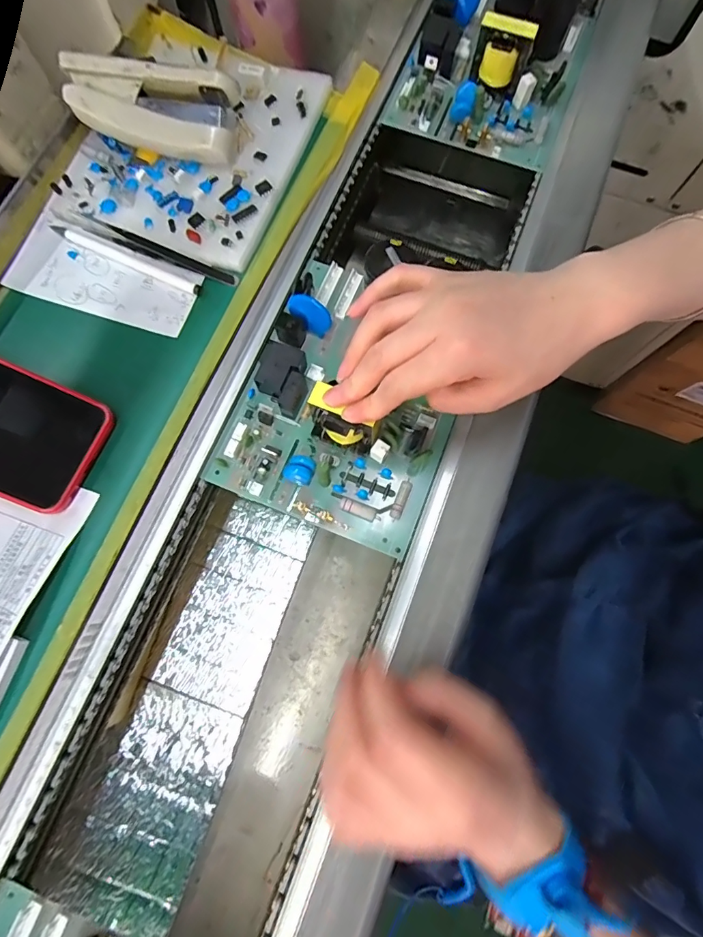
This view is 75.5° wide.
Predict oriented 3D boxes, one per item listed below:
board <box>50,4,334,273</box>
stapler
[{"bbox_3d":[-0.120,-0.253,0.347,0.159,0.012,0.186,20,79,4],"label":"board"},{"bbox_3d":[-0.142,-0.264,0.326,0.114,0.046,0.052,9,64,-8],"label":"stapler"}]

